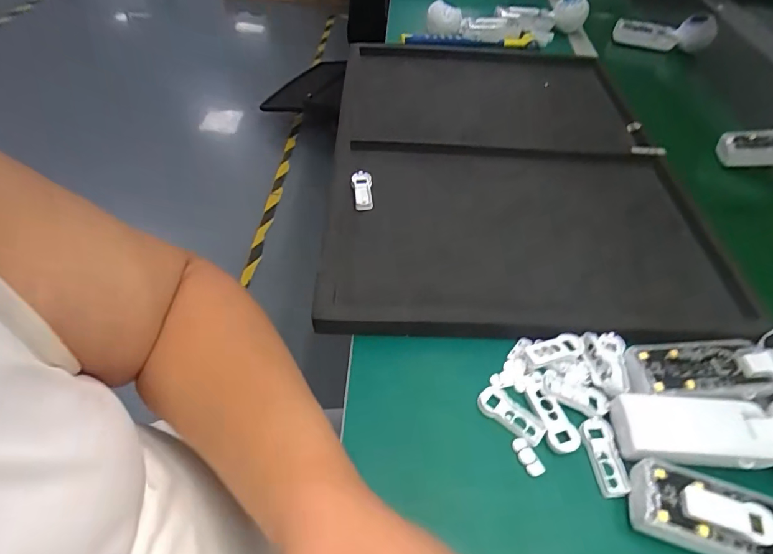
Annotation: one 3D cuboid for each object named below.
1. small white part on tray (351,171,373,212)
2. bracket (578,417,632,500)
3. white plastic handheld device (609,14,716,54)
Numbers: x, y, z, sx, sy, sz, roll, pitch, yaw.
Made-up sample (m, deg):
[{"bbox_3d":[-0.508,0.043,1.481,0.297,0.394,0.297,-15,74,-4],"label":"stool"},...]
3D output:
[{"bbox_3d":[-0.028,-0.099,0.505,0.023,0.020,0.053,-2,51,-6],"label":"small white part on tray"},{"bbox_3d":[0.167,0.138,0.335,0.027,0.005,0.057,0,51,-5],"label":"bracket"},{"bbox_3d":[0.519,-0.465,0.817,0.166,0.056,0.055,9,51,3],"label":"white plastic handheld device"}]

